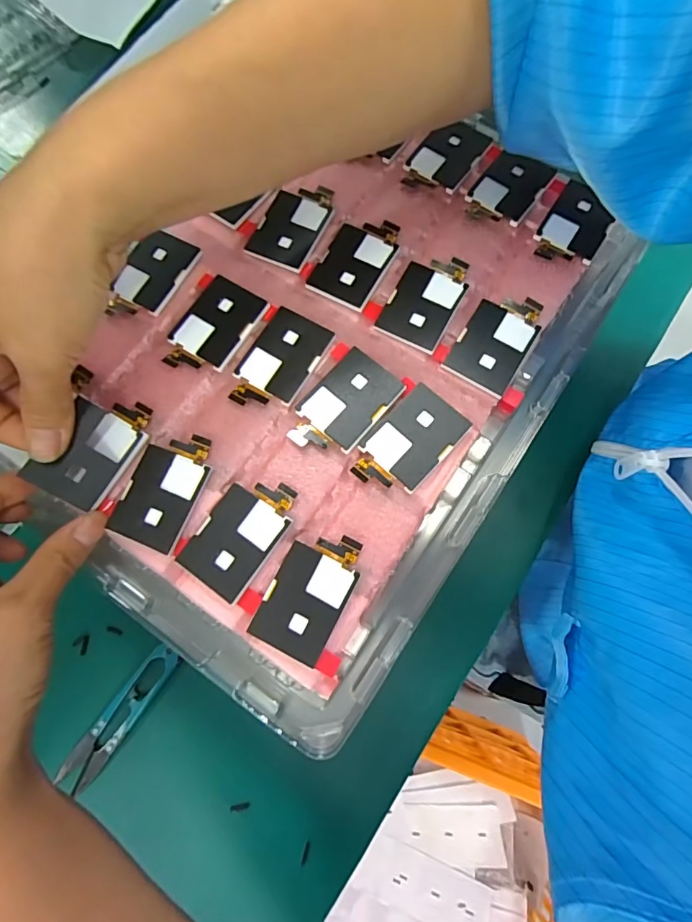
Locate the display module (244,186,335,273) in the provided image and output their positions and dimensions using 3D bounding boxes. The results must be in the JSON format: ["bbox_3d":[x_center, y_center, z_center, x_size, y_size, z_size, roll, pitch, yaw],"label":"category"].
[{"bbox_3d":[-0.030,-0.136,0.265,0.033,0.004,0.055,26,79,0],"label":"display module"}]

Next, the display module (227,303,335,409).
[{"bbox_3d":[-0.035,-0.052,0.242,0.037,0.005,0.055,25,76,9],"label":"display module"}]

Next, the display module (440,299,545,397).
[{"bbox_3d":[0.080,-0.065,0.244,0.035,0.004,0.057,32,77,10],"label":"display module"}]

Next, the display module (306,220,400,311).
[{"bbox_3d":[0.005,-0.113,0.259,0.037,0.005,0.058,28,76,10],"label":"display module"}]

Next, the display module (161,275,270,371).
[{"bbox_3d":[-0.071,-0.071,0.248,0.035,0.006,0.055,30,77,10],"label":"display module"}]

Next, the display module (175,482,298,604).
[{"bbox_3d":[-0.050,0.033,0.219,0.034,0.004,0.056,33,77,11],"label":"display module"}]

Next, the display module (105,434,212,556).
[{"bbox_3d":[-0.089,0.012,0.225,0.035,0.004,0.057,21,75,8],"label":"display module"}]

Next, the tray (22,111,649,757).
[{"bbox_3d":[-0.008,-0.056,0.252,0.220,0.032,0.317,34,76,12],"label":"tray"}]

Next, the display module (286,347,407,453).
[{"bbox_3d":[-0.001,-0.028,0.235,0.037,0.004,0.057,37,78,12],"label":"display module"}]

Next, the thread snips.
[{"bbox_3d":[-0.137,0.154,0.282,0.021,0.008,0.087,31,77,10],"label":"thread snips"}]

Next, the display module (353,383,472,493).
[{"bbox_3d":[0.031,-0.009,0.230,0.036,0.006,0.056,41,79,12],"label":"display module"}]

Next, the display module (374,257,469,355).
[{"bbox_3d":[0.044,-0.088,0.252,0.034,0.005,0.057,27,76,9],"label":"display module"}]

